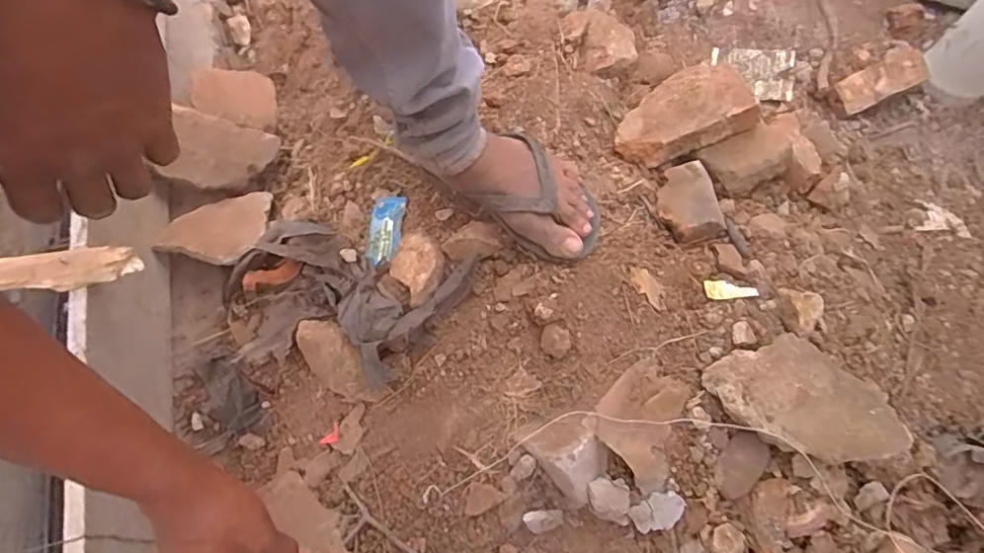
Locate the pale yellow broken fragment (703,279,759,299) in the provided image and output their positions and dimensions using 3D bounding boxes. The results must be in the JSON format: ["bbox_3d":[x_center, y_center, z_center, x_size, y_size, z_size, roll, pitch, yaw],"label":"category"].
[{"bbox_3d":[0.252,0.015,0.587,0.052,0.004,0.021,6,68,24],"label":"pale yellow broken fragment"}]

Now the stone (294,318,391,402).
[{"bbox_3d":[-0.181,0.099,0.643,0.058,0.046,0.132,-40,74,-14],"label":"stone"}]

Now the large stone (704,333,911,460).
[{"bbox_3d":[0.291,0.115,0.528,0.155,0.066,0.090,27,71,9],"label":"large stone"}]

